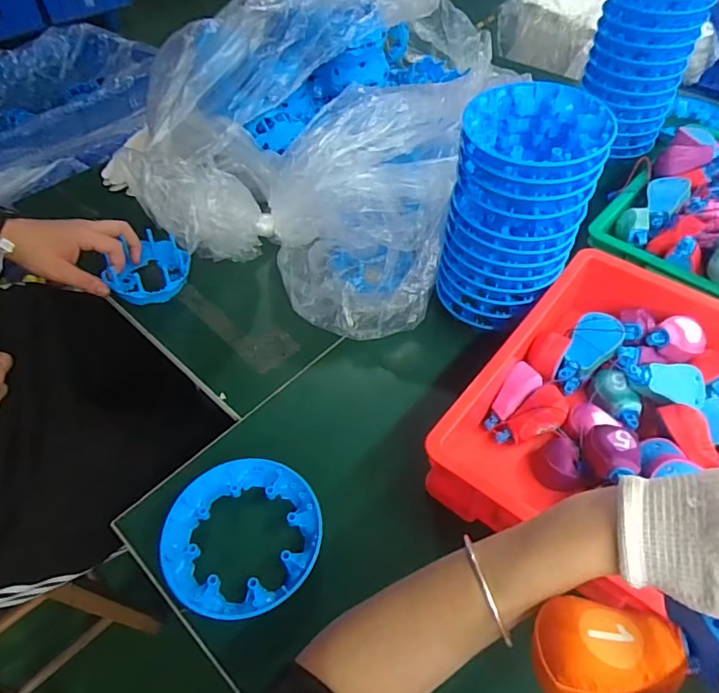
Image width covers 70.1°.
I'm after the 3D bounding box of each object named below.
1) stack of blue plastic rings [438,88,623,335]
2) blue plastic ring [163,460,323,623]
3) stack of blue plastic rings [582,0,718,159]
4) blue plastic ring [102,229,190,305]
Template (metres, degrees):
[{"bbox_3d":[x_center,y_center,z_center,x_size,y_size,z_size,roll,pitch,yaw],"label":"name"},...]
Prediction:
[{"bbox_3d":[0.168,-0.142,0.557,0.133,0.211,0.131,17,52,15],"label":"stack of blue plastic rings"},{"bbox_3d":[-0.103,0.168,0.455,0.135,0.027,0.134,-1,50,1],"label":"blue plastic ring"},{"bbox_3d":[0.409,-0.419,0.762,0.131,0.221,0.117,16,52,14],"label":"stack of blue plastic rings"},{"bbox_3d":[-0.270,-0.096,0.658,0.099,0.058,0.099,-1,50,1],"label":"blue plastic ring"}]

